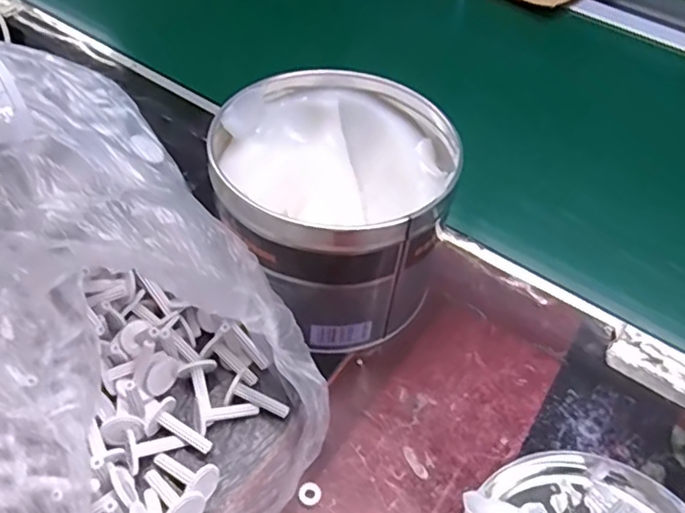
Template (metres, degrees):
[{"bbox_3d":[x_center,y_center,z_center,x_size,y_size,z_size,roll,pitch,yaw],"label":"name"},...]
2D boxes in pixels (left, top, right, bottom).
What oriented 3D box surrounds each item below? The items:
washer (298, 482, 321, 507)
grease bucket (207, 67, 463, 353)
[{"bbox_3d":[-0.016,0.113,0.281,0.010,0.004,0.011,3,49,-4],"label":"washer"},{"bbox_3d":[-0.002,-0.027,0.339,0.116,0.100,0.124,3,49,-4],"label":"grease bucket"}]

